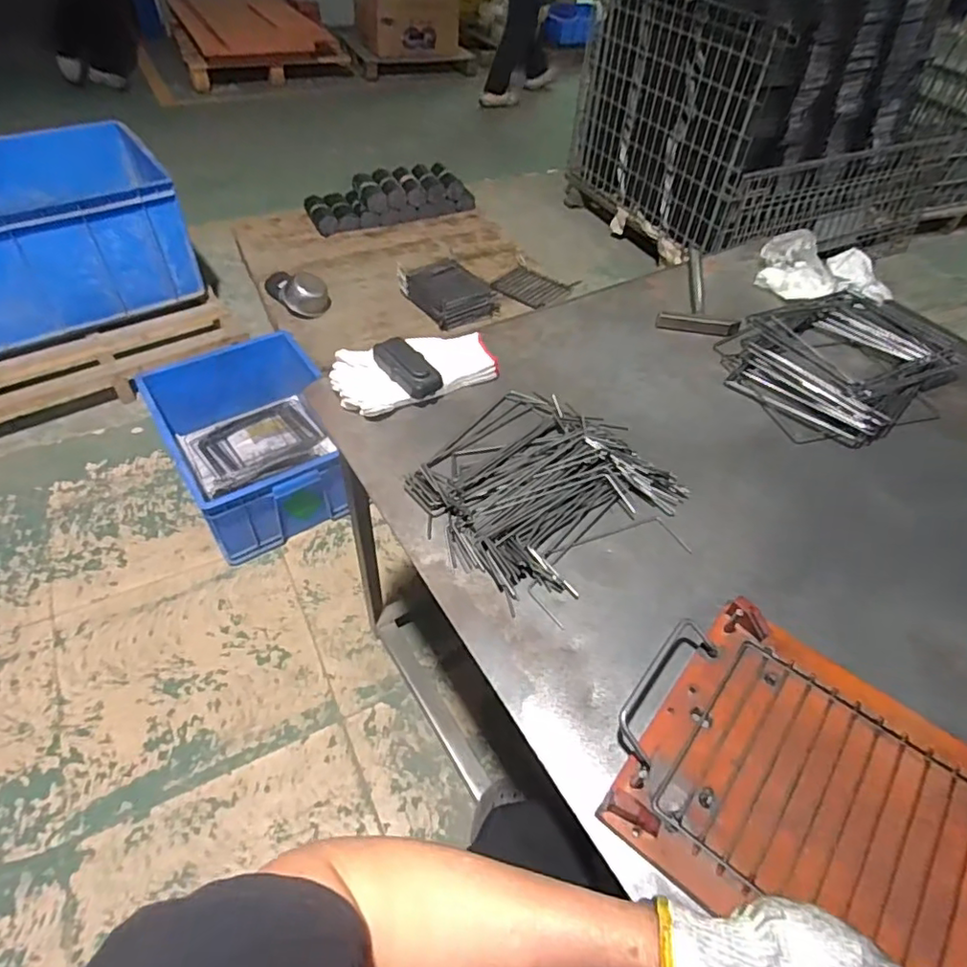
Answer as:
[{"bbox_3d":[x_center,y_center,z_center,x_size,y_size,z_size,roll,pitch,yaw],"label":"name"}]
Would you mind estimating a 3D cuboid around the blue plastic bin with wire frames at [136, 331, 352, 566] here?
[{"bbox_3d":[-0.576,-0.120,1.532,0.398,0.257,0.535,-25,52,-19],"label":"blue plastic bin with wire frames"}]

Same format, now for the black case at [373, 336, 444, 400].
[{"bbox_3d":[-0.101,-0.155,0.782,0.051,0.022,0.105,-35,68,-26],"label":"black case"}]

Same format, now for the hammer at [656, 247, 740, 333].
[{"bbox_3d":[0.366,-0.320,0.982,0.118,0.023,0.237,15,50,14],"label":"hammer"}]

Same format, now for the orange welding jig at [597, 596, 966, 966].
[{"bbox_3d":[0.284,0.261,0.459,0.358,0.030,0.237,33,57,27],"label":"orange welding jig"}]

